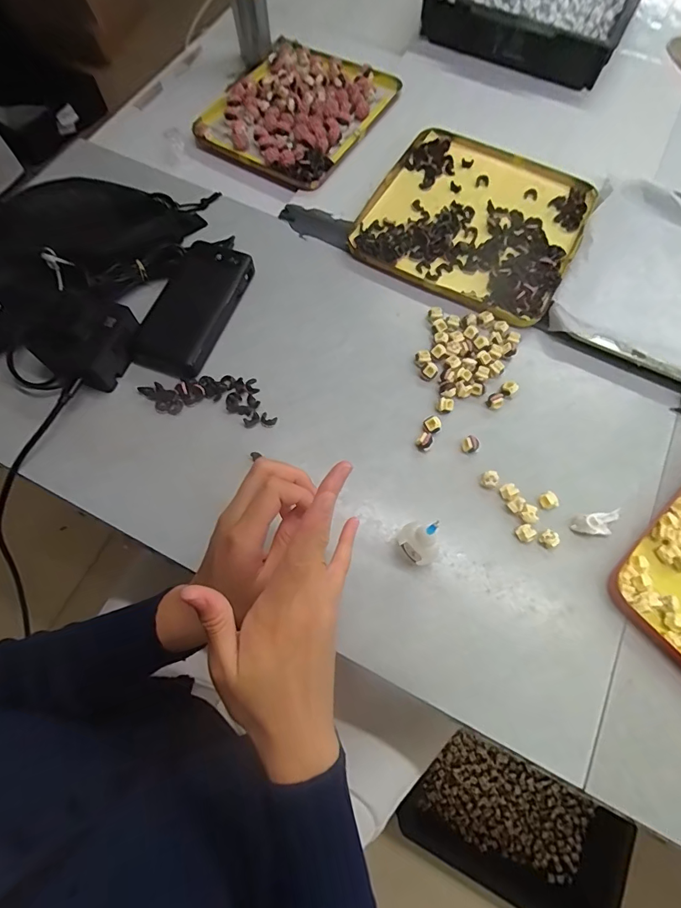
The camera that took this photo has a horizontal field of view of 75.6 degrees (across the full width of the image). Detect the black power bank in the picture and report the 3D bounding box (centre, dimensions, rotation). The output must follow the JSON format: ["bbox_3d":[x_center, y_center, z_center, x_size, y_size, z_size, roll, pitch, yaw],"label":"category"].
[{"bbox_3d":[-0.157,-0.158,0.470,0.080,0.024,0.158,18,69,7],"label":"black power bank"}]

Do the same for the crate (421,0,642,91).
[{"bbox_3d":[0.305,-0.695,0.652,0.262,0.077,0.341,28,71,10],"label":"crate"}]

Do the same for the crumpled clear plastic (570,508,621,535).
[{"bbox_3d":[0.230,0.062,0.393,0.038,0.018,0.019,-3,68,-1],"label":"crumpled clear plastic"}]

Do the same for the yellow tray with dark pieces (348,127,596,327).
[{"bbox_3d":[0.162,-0.283,0.526,0.237,0.016,0.236,28,71,10],"label":"yellow tray with dark pieces"}]

